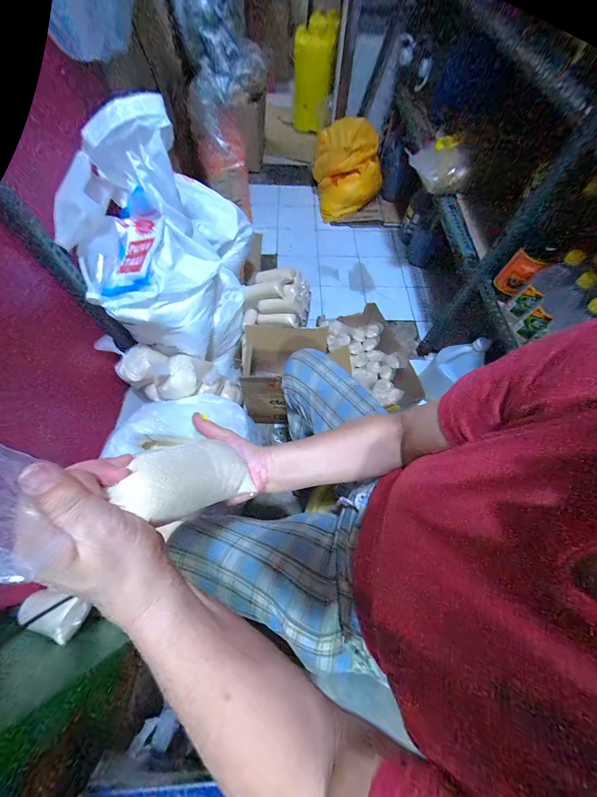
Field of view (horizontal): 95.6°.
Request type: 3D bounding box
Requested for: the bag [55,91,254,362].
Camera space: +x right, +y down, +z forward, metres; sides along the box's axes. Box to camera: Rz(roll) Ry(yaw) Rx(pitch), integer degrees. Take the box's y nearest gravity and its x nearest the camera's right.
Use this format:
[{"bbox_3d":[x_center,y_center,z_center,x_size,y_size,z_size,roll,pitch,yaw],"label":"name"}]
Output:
[{"bbox_3d":[-0.363,-0.360,0.707,0.342,0.491,0.365,-39,73,-19],"label":"bag"}]

